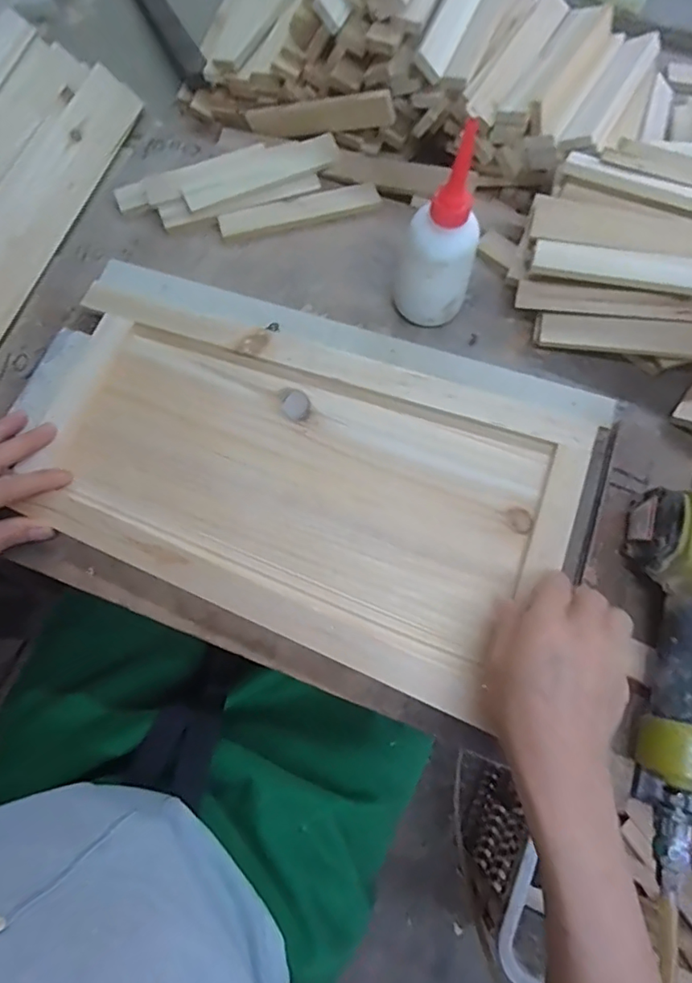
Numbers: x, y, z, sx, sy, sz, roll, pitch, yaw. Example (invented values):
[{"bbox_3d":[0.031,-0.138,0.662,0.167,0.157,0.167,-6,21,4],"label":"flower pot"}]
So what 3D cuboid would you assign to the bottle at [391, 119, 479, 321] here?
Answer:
[{"bbox_3d":[0.073,-0.190,0.412,0.060,0.132,0.047,18,74,4],"label":"bottle"}]

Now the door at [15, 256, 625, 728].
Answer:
[{"bbox_3d":[-0.041,-0.029,0.430,0.440,0.015,0.265,23,75,5],"label":"door"}]

